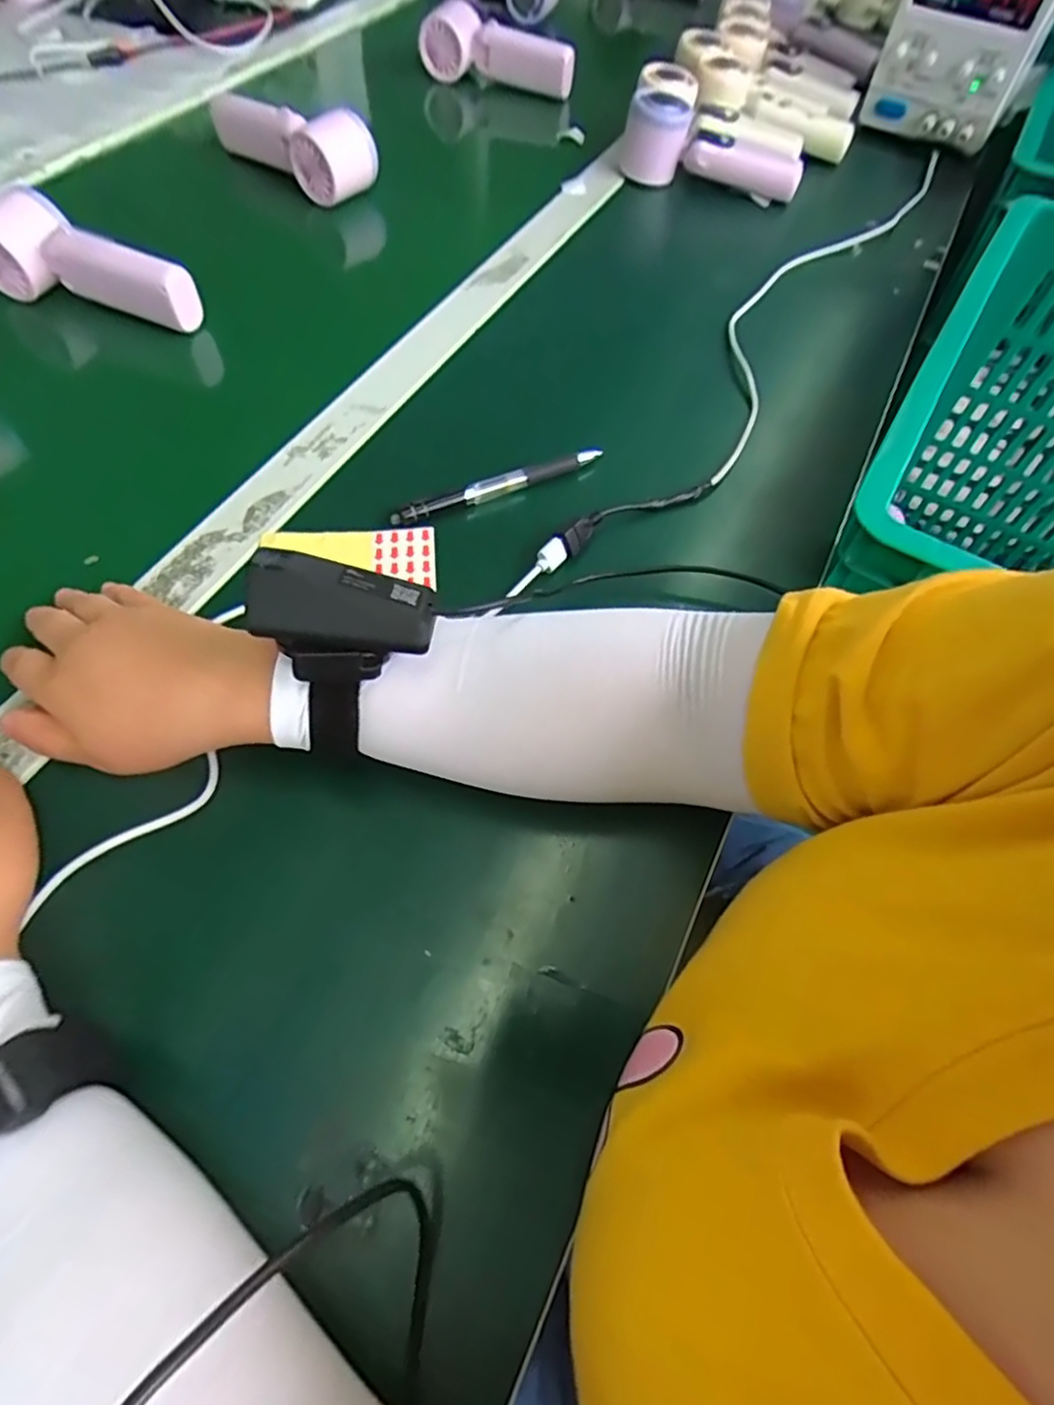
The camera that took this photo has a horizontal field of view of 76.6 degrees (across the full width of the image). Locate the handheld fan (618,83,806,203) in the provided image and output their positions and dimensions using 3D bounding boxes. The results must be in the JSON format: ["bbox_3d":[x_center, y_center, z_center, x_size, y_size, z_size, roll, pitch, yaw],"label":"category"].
[{"bbox_3d":[0.171,-0.508,0.616,0.167,0.062,0.050,17,61,7],"label":"handheld fan"}]

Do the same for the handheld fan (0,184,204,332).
[{"bbox_3d":[-0.319,-0.310,0.475,0.166,0.053,0.052,26,62,11],"label":"handheld fan"}]

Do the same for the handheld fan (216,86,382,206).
[{"bbox_3d":[-0.212,-0.513,0.600,0.166,0.061,0.055,40,66,18],"label":"handheld fan"}]

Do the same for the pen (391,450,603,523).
[{"bbox_3d":[-0.016,-0.135,0.415,0.139,0.011,0.009,-21,64,-15],"label":"pen"}]

